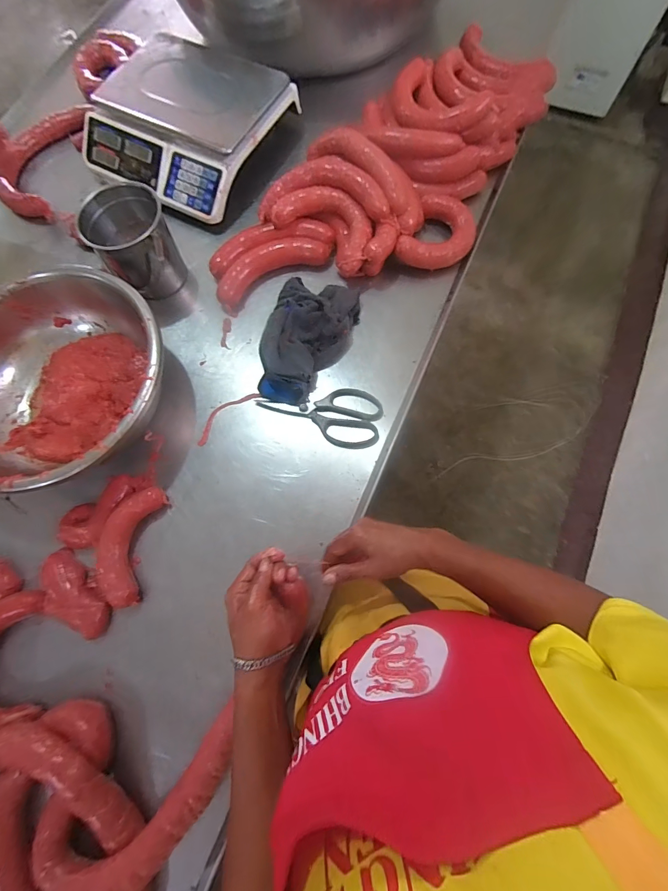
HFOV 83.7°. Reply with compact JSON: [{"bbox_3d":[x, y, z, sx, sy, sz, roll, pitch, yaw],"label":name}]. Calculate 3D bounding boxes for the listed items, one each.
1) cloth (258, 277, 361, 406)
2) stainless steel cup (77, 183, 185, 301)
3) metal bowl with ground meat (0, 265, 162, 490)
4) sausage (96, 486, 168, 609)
[{"bbox_3d":[-0.045,-0.183,0.627,0.143,0.052,0.226,11,75,4],"label":"cloth"},{"bbox_3d":[-0.337,-0.339,0.644,0.124,0.145,0.109,-19,75,-4],"label":"stainless steel cup"},{"bbox_3d":[-0.423,-0.094,0.587,0.334,0.130,0.320,0,75,1],"label":"metal bowl with ground meat"},{"bbox_3d":[-0.309,0.145,0.556,0.074,0.032,0.169,9,75,4],"label":"sausage"}]

